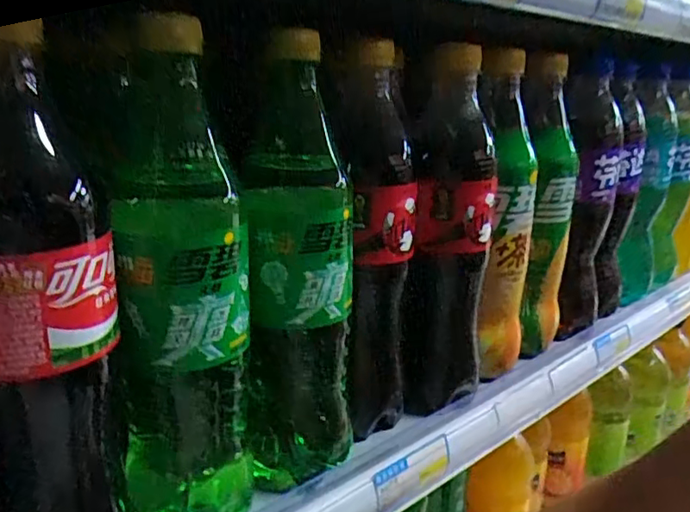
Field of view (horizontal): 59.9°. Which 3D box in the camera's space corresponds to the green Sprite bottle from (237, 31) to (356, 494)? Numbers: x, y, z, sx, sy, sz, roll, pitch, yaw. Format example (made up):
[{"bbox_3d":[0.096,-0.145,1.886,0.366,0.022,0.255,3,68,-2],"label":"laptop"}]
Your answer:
[{"bbox_3d":[-0.027,0.012,0.316,0.067,0.228,0.067,2,17,-3],"label":"green Sprite bottle"}]

